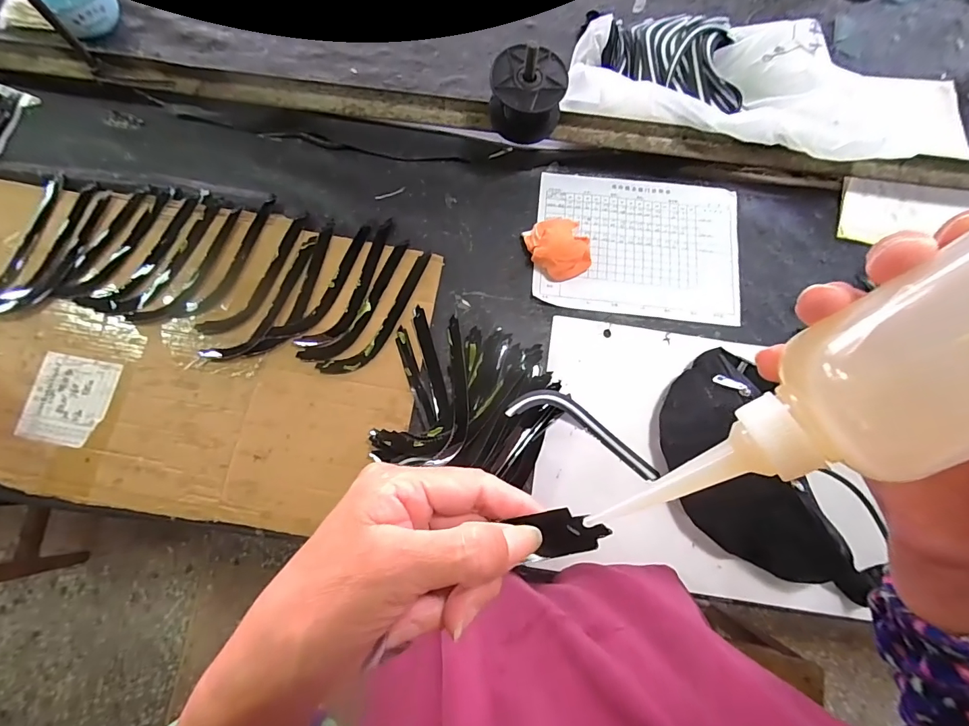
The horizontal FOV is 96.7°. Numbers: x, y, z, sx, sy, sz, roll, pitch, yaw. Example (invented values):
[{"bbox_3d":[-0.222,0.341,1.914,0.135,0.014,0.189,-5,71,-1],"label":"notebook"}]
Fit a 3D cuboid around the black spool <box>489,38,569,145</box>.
[{"bbox_3d":[0.054,-0.339,0.554,0.095,0.093,0.084,6,77,0],"label":"black spool"}]

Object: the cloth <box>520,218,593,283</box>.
[{"bbox_3d":[0.100,-0.159,0.587,0.075,0.053,0.085,-16,76,-6],"label":"cloth"}]

